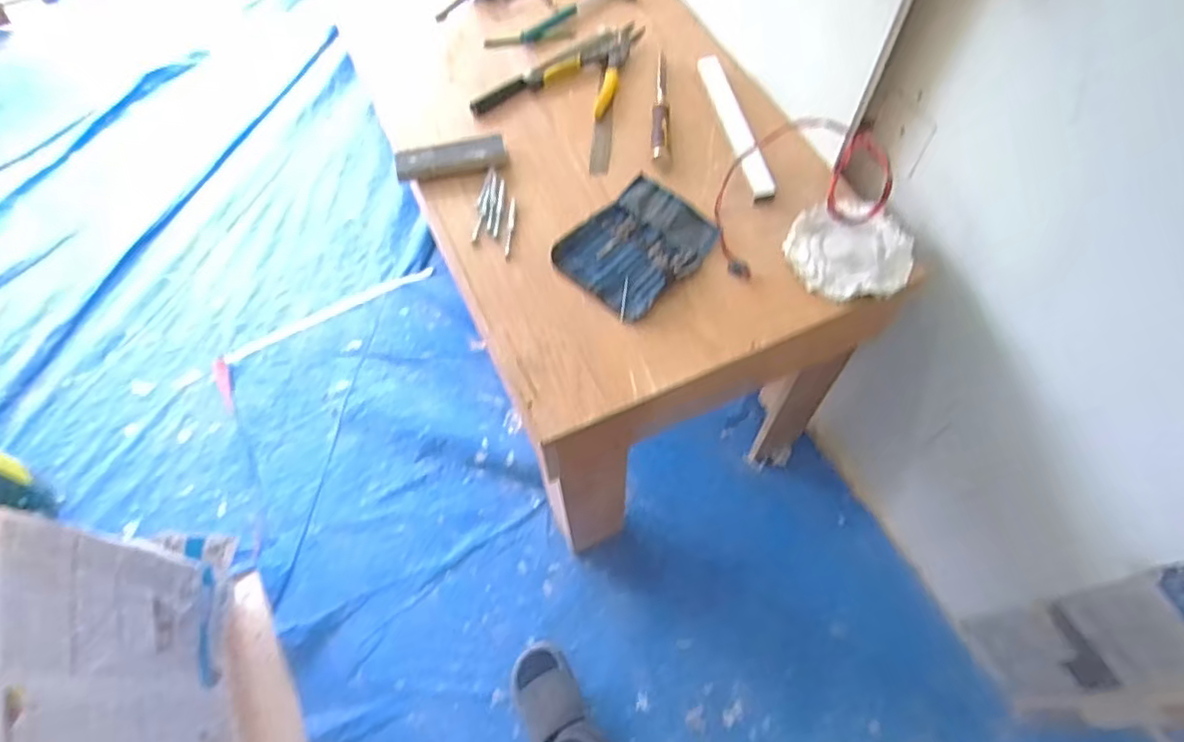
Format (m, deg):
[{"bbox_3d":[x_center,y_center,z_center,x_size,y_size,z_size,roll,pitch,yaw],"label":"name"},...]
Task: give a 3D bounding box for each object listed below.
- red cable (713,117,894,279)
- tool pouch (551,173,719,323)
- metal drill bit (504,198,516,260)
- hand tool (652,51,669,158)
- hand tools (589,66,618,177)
[{"bbox_3d":[0.309,-0.279,0.967,0.235,0.093,0.296,4,62,4],"label":"red cable"},{"bbox_3d":[0.065,-0.190,0.959,0.176,0.032,0.208,40,70,20],"label":"tool pouch"},{"bbox_3d":[-0.124,-0.218,0.987,0.011,0.006,0.119,0,62,2],"label":"metal drill bit"},{"bbox_3d":[0.116,-0.458,1.095,0.027,0.025,0.274,2,62,3],"label":"hand tool"},{"bbox_3d":[0.020,-0.423,1.095,0.033,0.020,0.230,4,62,4],"label":"hand tools"}]

